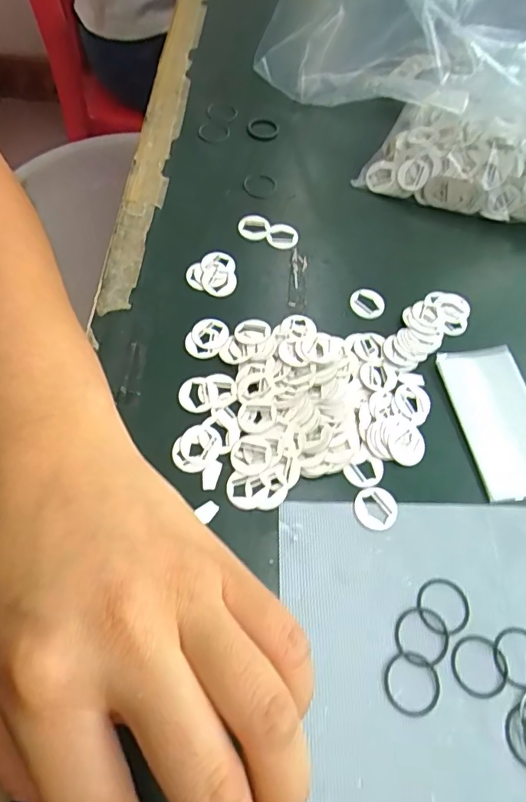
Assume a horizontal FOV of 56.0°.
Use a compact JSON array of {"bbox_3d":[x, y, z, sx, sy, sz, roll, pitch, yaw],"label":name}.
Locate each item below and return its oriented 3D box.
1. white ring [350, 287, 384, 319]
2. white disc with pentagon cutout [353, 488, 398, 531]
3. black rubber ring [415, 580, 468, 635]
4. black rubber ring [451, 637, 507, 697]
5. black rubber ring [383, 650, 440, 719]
[{"bbox_3d":[0.056,-0.052,0.265,0.018,0.004,0.017,1,62,-2],"label":"white ring"},{"bbox_3d":[0.049,0.045,0.211,0.018,0.004,0.018,16,62,6],"label":"white disc with pentagon cutout"},{"bbox_3d":[0.071,0.080,0.193,0.021,0.004,0.020,1,62,-2],"label":"black rubber ring"},{"bbox_3d":[0.081,0.099,0.184,0.021,0.004,0.021,1,62,-2],"label":"black rubber ring"},{"bbox_3d":[0.055,0.103,0.180,0.021,0.004,0.021,1,62,-2],"label":"black rubber ring"}]

